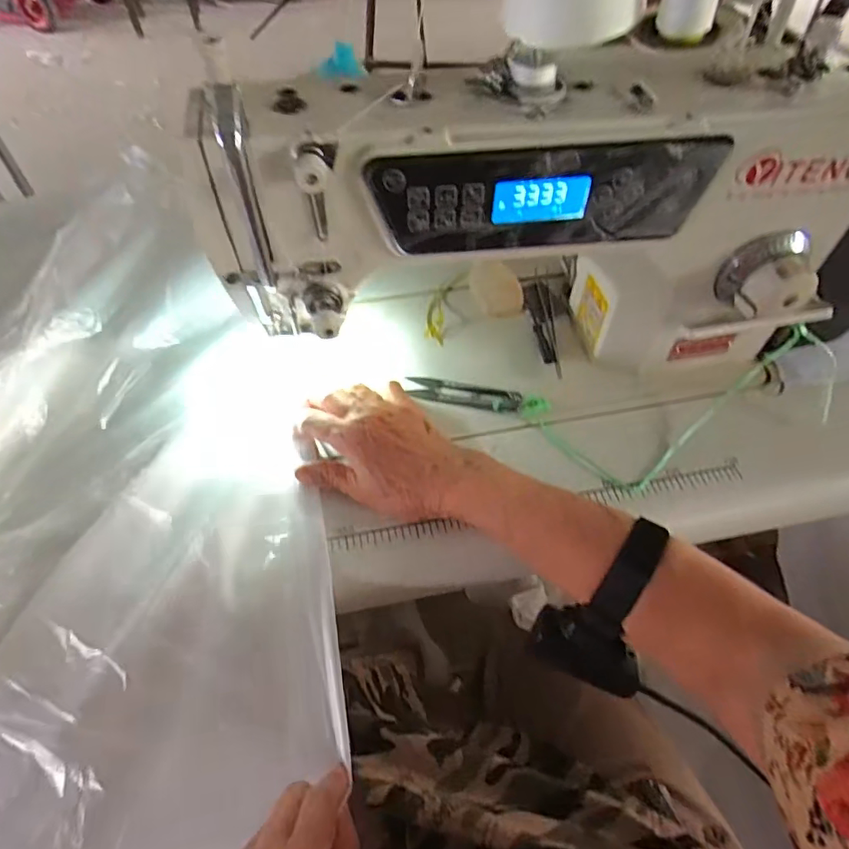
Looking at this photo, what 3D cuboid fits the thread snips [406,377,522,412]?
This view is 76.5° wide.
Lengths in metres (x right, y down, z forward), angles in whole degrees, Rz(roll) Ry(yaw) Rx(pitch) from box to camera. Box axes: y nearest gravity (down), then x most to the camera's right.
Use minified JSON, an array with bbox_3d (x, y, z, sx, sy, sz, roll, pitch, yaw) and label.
[{"bbox_3d":[0.033,-0.026,0.445,0.093,0.011,0.025,11,54,8],"label":"thread snips"}]

